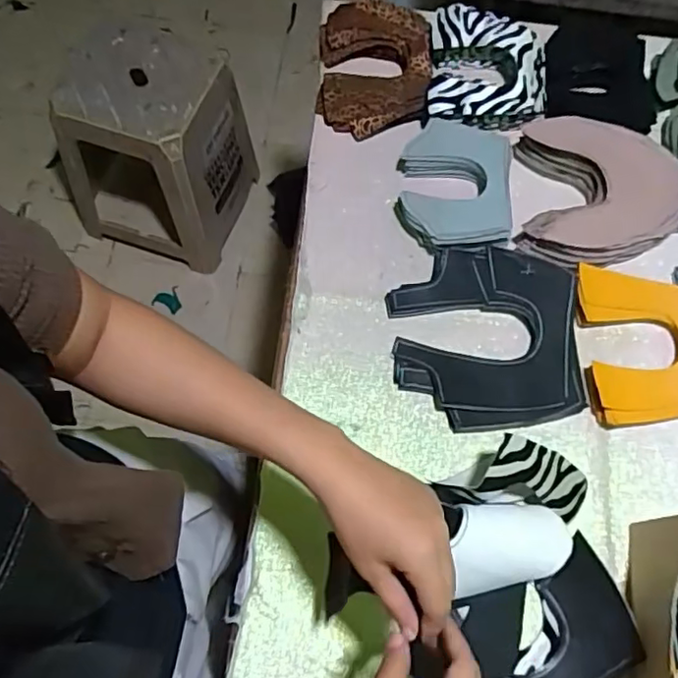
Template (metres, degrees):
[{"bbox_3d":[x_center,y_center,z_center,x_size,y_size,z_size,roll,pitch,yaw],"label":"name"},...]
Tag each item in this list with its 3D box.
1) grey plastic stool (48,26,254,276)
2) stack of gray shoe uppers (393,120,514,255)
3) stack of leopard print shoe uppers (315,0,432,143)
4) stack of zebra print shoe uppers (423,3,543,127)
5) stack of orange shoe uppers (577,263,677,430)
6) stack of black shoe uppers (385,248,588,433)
[{"bbox_3d":[-0.384,-0.416,1.360,0.327,0.389,0.297,14,67,3],"label":"grey plastic stool"},{"bbox_3d":[0.129,-0.172,0.684,0.121,0.032,0.162,2,66,2],"label":"stack of gray shoe uppers"},{"bbox_3d":[0.043,-0.331,0.748,0.132,0.045,0.180,2,66,2],"label":"stack of leopard print shoe uppers"},{"bbox_3d":[0.180,-0.322,0.741,0.143,0.055,0.160,6,66,1],"label":"stack of zebra print shoe uppers"},{"bbox_3d":[0.312,0.006,0.618,0.123,0.028,0.164,1,66,1],"label":"stack of orange shoe uppers"},{"bbox_3d":[0.149,-0.004,0.619,0.187,0.019,0.190,-3,66,-1],"label":"stack of black shoe uppers"}]

